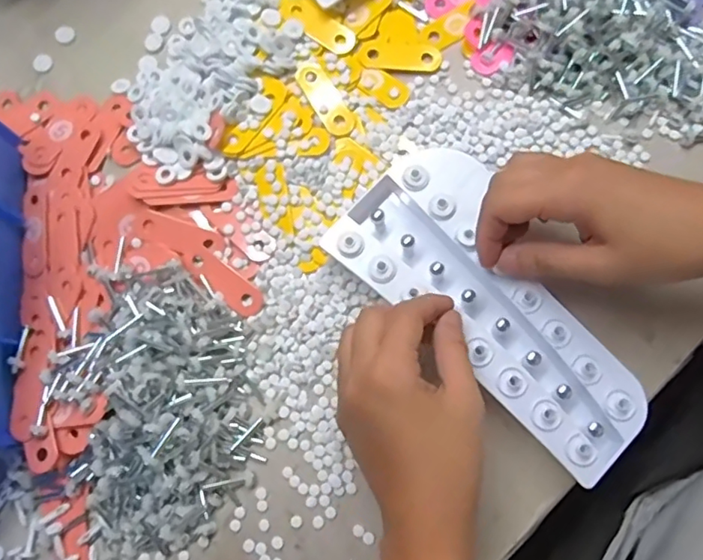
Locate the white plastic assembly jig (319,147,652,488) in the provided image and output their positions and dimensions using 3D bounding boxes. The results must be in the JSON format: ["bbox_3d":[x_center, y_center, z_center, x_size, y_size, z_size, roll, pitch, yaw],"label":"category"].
[{"bbox_3d":[0.092,0.018,0.369,0.107,0.032,0.227,-39,75,-6],"label":"white plastic assembly jig"}]

